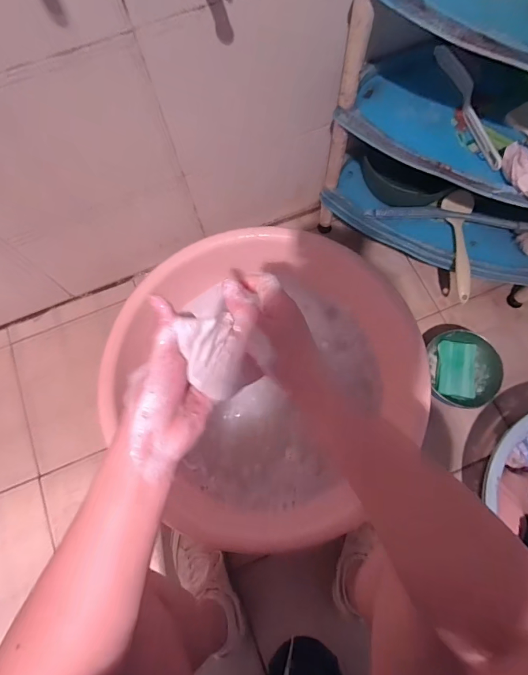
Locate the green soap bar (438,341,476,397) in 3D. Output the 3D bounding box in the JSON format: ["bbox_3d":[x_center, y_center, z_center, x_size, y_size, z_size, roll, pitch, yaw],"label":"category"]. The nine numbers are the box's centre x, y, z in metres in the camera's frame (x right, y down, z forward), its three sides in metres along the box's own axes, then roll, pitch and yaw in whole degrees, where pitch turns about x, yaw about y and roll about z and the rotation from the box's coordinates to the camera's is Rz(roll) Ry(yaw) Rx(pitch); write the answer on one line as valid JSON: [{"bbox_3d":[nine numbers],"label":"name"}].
[{"bbox_3d":[0.382,0.063,0.765,0.067,0.027,0.104,7,73,5],"label":"green soap bar"}]

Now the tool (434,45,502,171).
[{"bbox_3d":[0.315,-0.359,0.598,0.026,0.019,0.236,-13,72,-1],"label":"tool"}]

